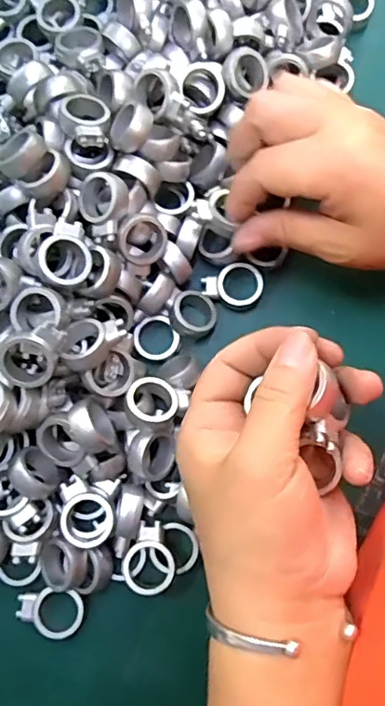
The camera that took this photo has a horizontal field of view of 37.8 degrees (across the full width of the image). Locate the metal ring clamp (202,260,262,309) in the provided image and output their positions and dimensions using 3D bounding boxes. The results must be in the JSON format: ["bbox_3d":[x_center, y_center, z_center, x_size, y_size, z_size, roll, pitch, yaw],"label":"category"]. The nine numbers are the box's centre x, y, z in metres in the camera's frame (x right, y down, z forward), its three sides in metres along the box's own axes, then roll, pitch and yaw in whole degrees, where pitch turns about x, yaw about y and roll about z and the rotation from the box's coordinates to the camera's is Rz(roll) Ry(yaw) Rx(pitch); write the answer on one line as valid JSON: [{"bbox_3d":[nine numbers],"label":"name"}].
[{"bbox_3d":[0.023,-0.038,0.318,0.033,0.007,0.025,-8,79,-1],"label":"metal ring clamp"}]

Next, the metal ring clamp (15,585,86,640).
[{"bbox_3d":[-0.072,0.131,0.282,0.034,0.004,0.023,3,79,1],"label":"metal ring clamp"}]

